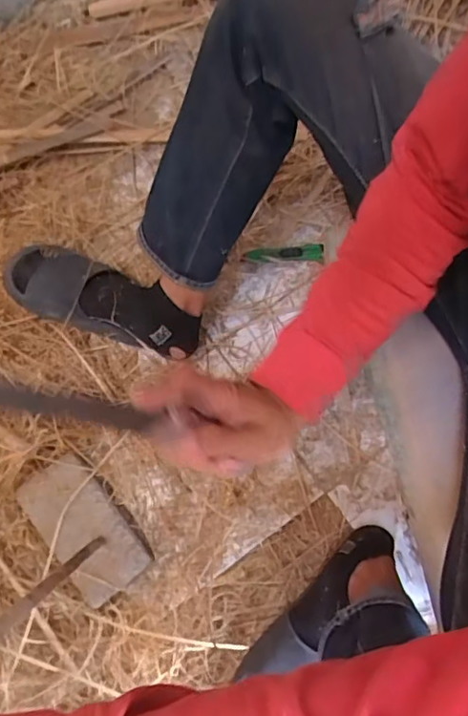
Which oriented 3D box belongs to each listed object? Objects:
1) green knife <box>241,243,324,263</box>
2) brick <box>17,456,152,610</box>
[{"bbox_3d":[0.085,-0.178,0.927,0.138,0.008,0.031,-5,76,0],"label":"green knife"},{"bbox_3d":[-0.220,0.252,0.804,0.113,0.047,0.207,-39,79,-8],"label":"brick"}]

